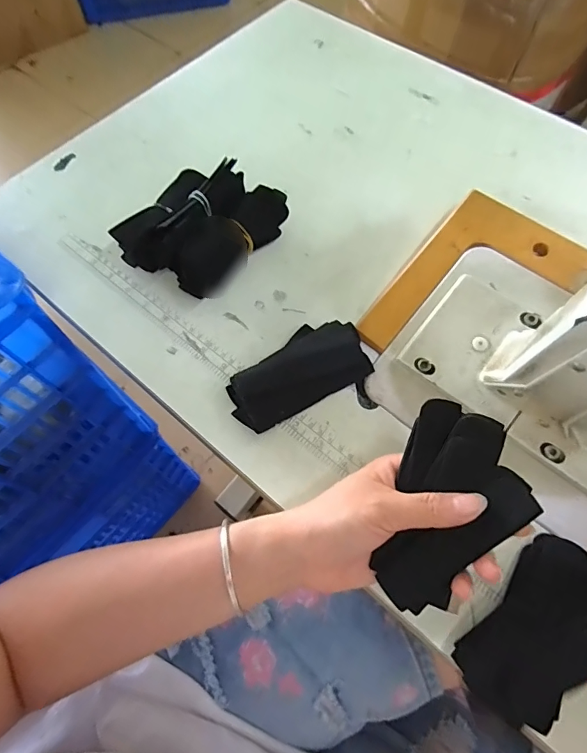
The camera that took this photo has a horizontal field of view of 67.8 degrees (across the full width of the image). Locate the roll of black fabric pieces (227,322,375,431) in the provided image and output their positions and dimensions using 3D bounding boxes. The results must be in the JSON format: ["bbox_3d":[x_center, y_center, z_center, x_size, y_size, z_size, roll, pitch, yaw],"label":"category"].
[{"bbox_3d":[0.003,-0.004,0.371,0.119,0.018,0.063,-28,68,-11],"label":"roll of black fabric pieces"}]

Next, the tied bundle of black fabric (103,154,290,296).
[{"bbox_3d":[-0.087,-0.149,0.415,0.115,0.057,0.133,34,70,15],"label":"tied bundle of black fabric"}]

